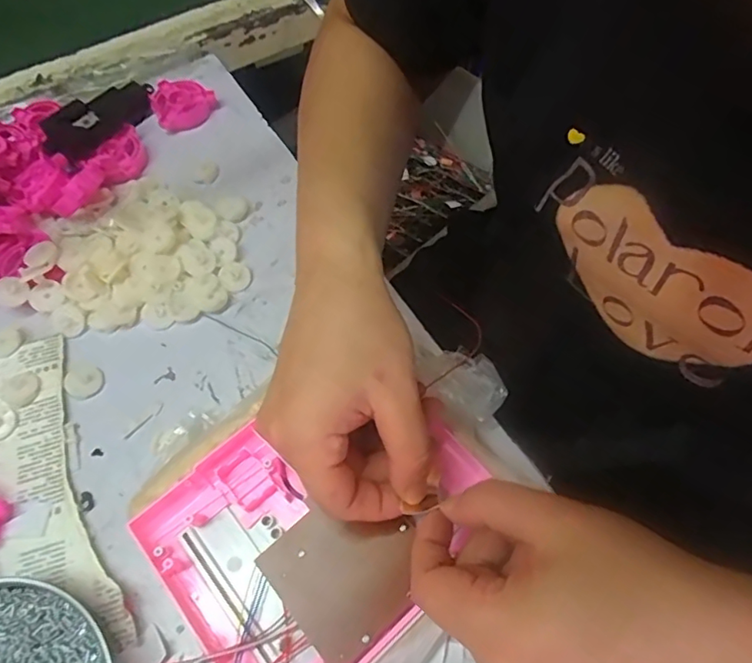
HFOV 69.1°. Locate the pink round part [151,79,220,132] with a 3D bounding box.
[{"bbox_3d":[-0.169,-0.205,0.486,0.052,0.018,0.051,1,60,-1],"label":"pink round part"}]

